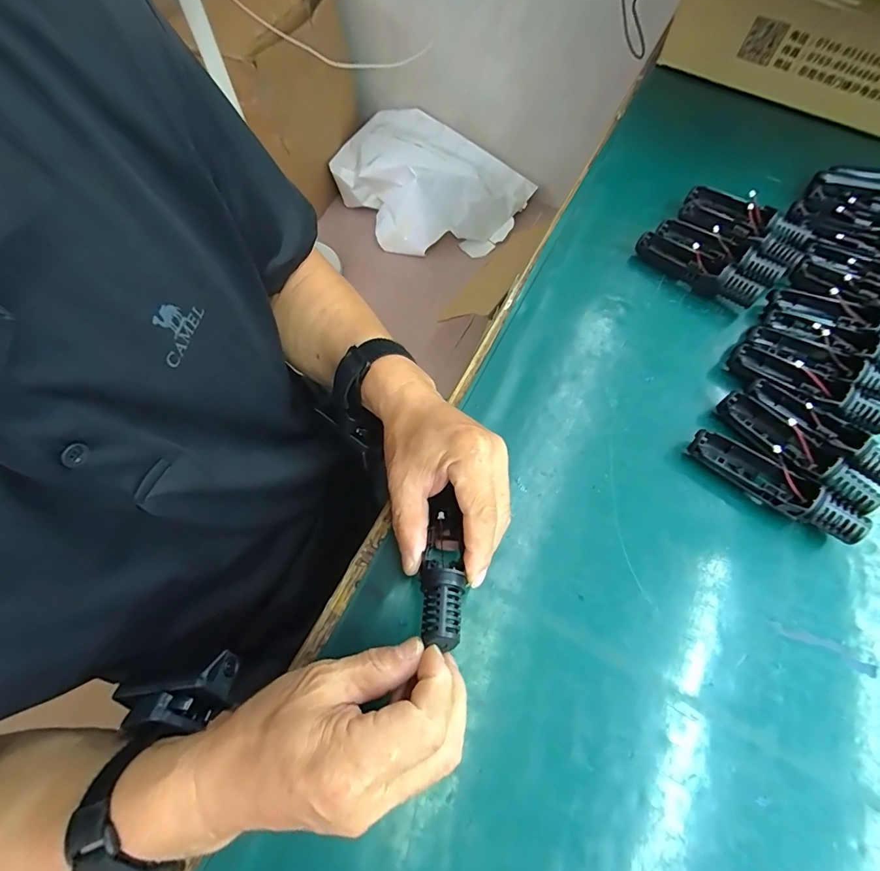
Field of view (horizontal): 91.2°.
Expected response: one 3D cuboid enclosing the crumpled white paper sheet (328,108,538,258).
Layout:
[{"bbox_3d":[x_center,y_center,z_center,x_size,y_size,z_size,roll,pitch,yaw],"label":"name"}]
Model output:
[{"bbox_3d":[-0.042,-0.856,1.497,0.621,0.204,0.435,29,68,13],"label":"crumpled white paper sheet"}]

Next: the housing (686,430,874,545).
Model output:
[{"bbox_3d":[0.252,0.037,0.328,0.120,0.032,0.028,41,70,17],"label":"housing"}]

